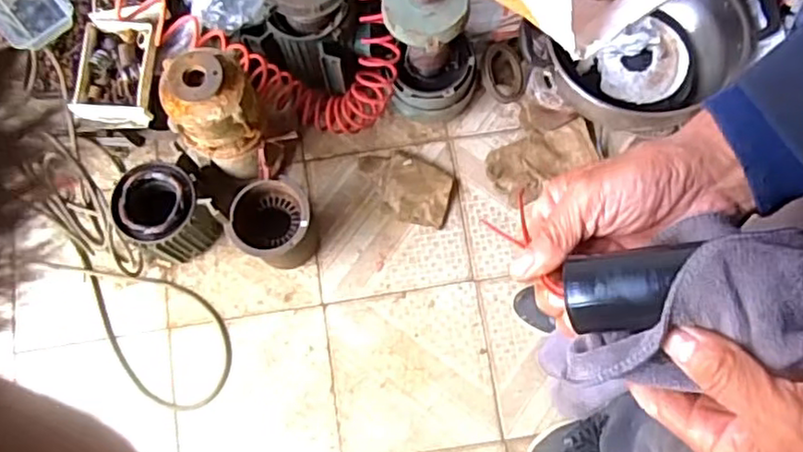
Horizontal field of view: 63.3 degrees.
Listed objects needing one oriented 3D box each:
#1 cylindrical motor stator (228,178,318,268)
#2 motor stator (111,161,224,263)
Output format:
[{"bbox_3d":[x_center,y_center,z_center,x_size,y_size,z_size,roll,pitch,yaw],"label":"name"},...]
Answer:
[{"bbox_3d":[-0.230,0.004,1.208,0.128,0.188,0.133,0,76,1],"label":"cylindrical motor stator"},{"bbox_3d":[-0.431,-0.020,1.208,0.156,0.156,0.162,-42,79,-8],"label":"motor stator"}]

